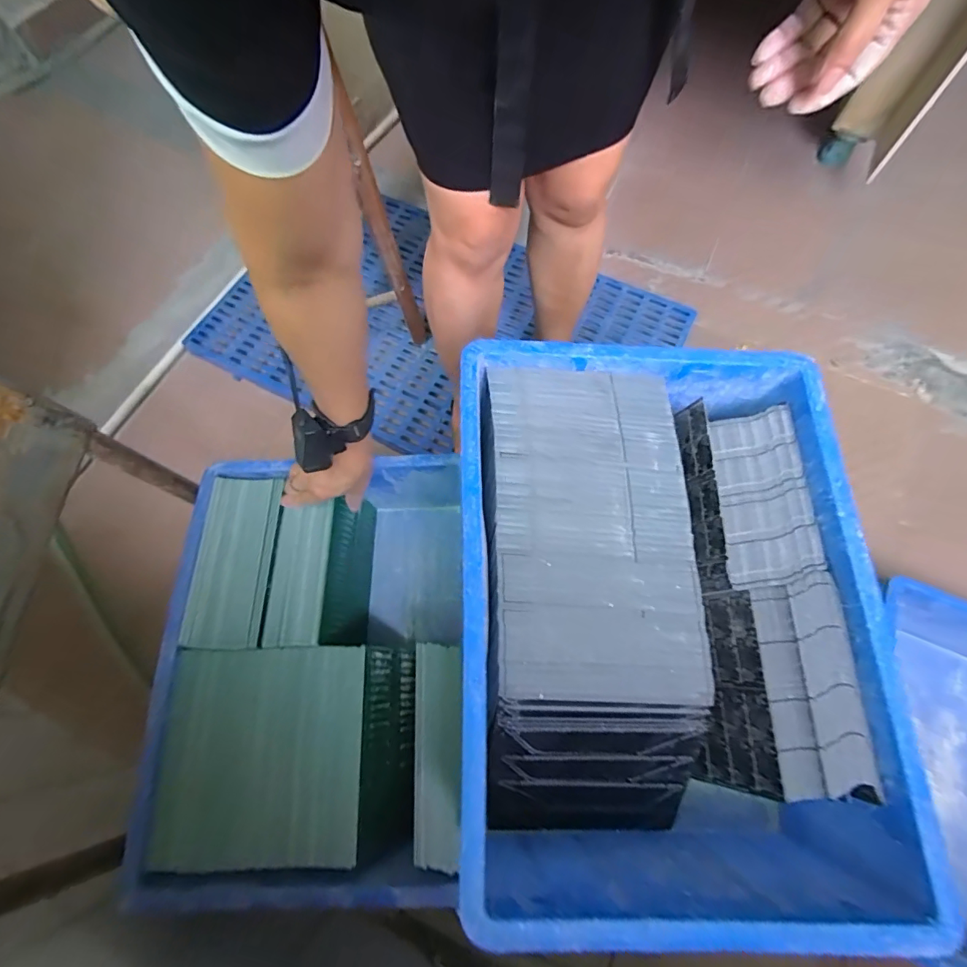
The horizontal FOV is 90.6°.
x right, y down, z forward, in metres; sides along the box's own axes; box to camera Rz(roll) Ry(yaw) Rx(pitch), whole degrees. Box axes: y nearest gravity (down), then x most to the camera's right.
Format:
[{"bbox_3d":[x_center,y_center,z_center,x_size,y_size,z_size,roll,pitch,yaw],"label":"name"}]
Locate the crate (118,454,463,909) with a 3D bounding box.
[{"bbox_3d":[-0.192,0.212,0.604,0.333,0.173,0.457,0,68,-2],"label":"crate"}]

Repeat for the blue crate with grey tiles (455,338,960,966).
[{"bbox_3d":[0.155,0.109,0.460,0.338,0.161,0.470,-1,69,0],"label":"blue crate with grey tiles"}]

